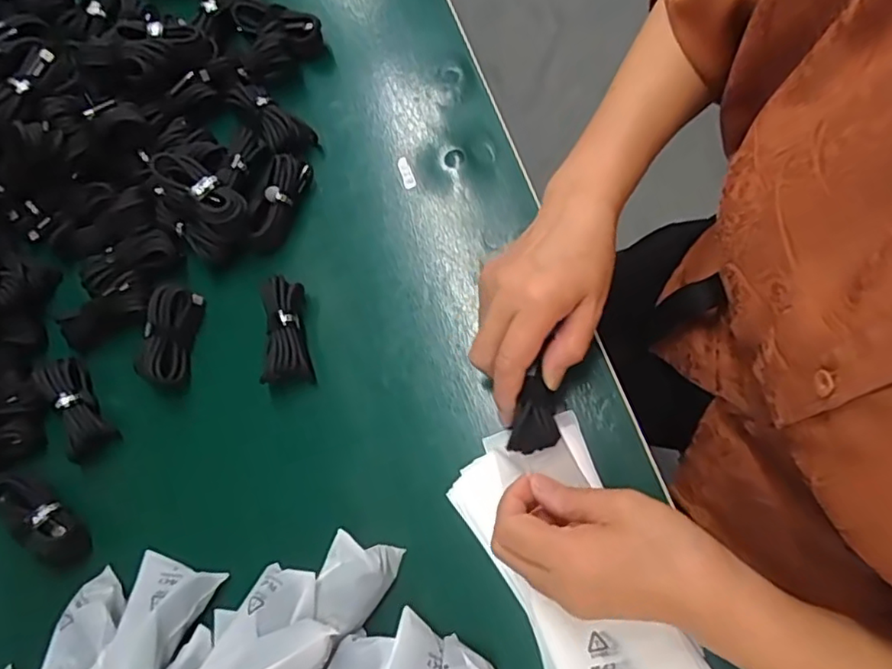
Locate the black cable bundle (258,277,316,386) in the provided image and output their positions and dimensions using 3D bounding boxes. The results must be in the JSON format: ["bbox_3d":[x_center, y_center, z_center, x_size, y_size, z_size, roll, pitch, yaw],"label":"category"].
[{"bbox_3d":[-0.118,-0.003,0.434,0.032,0.031,0.071,-8,74,6],"label":"black cable bundle"}]

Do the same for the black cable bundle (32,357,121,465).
[{"bbox_3d":[-0.279,0.055,0.451,0.033,0.035,0.077,-29,73,0],"label":"black cable bundle"}]

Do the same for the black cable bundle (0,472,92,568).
[{"bbox_3d":[-0.295,0.129,0.428,0.089,0.037,0.030,34,82,15],"label":"black cable bundle"}]

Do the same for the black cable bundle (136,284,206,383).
[{"bbox_3d":[-0.209,-0.001,0.447,0.031,0.033,0.071,11,77,11],"label":"black cable bundle"}]

